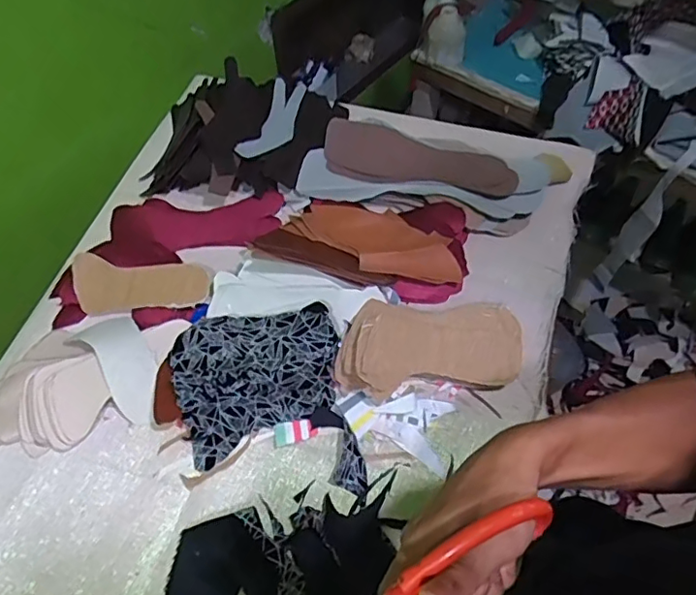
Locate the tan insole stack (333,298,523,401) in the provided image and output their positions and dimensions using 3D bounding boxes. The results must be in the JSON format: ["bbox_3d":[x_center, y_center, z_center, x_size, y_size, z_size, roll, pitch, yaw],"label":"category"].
[{"bbox_3d":[0.086,0.056,0.613,0.195,0.055,0.103,0,58,2],"label":"tan insole stack"}]

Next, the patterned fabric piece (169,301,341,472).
[{"bbox_3d":[-0.100,0.067,0.609,0.176,0.063,0.120,-22,60,-12],"label":"patterned fabric piece"}]

